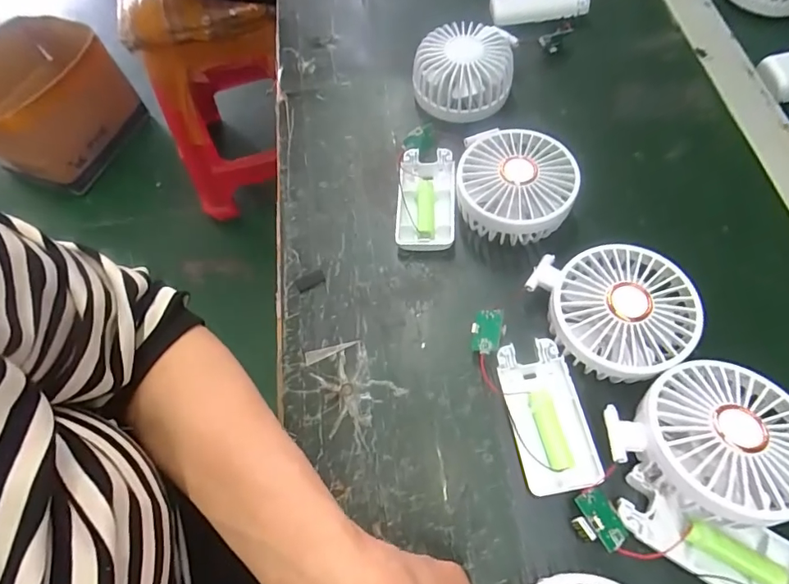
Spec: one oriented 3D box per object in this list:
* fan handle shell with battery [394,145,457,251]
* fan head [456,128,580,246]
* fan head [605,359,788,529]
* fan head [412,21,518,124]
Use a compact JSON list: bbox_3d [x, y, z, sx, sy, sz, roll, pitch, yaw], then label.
[{"bbox_3d":[0.026,-0.075,0.390,0.045,0.016,0.090,1,64,5],"label":"fan handle shell with battery"},{"bbox_3d":[0.091,-0.077,0.371,0.083,0.046,0.083,-2,64,3],"label":"fan head"},{"bbox_3d":[0.178,0.089,0.275,0.100,0.055,0.088,-24,65,-8],"label":"fan head"},{"bbox_3d":[0.060,-0.193,0.422,0.083,0.043,0.079,-2,64,3],"label":"fan head"}]

